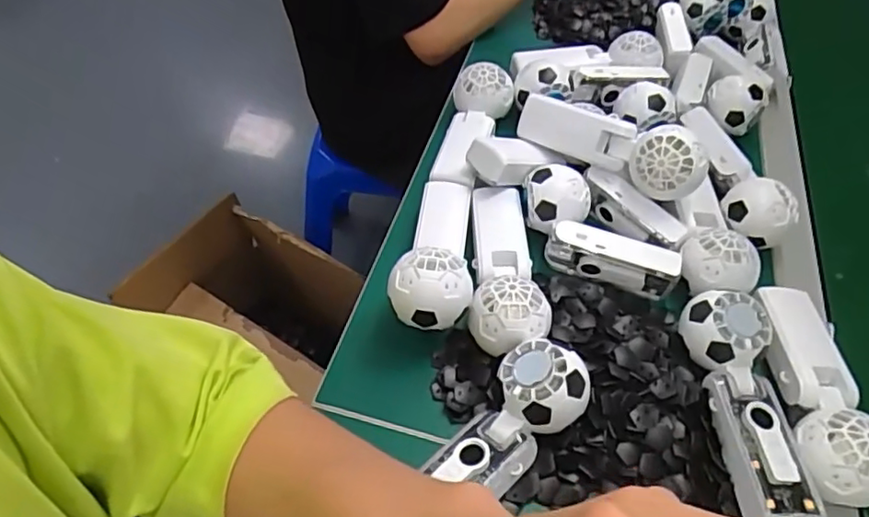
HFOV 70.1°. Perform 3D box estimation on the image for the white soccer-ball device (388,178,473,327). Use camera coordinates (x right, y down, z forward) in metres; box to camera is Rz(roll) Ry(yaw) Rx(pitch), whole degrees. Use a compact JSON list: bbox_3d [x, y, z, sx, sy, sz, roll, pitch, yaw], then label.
[{"bbox_3d":[0.003,-0.009,0.521,0.060,0.051,0.165,9,33,2],"label":"white soccer-ball device"}]

